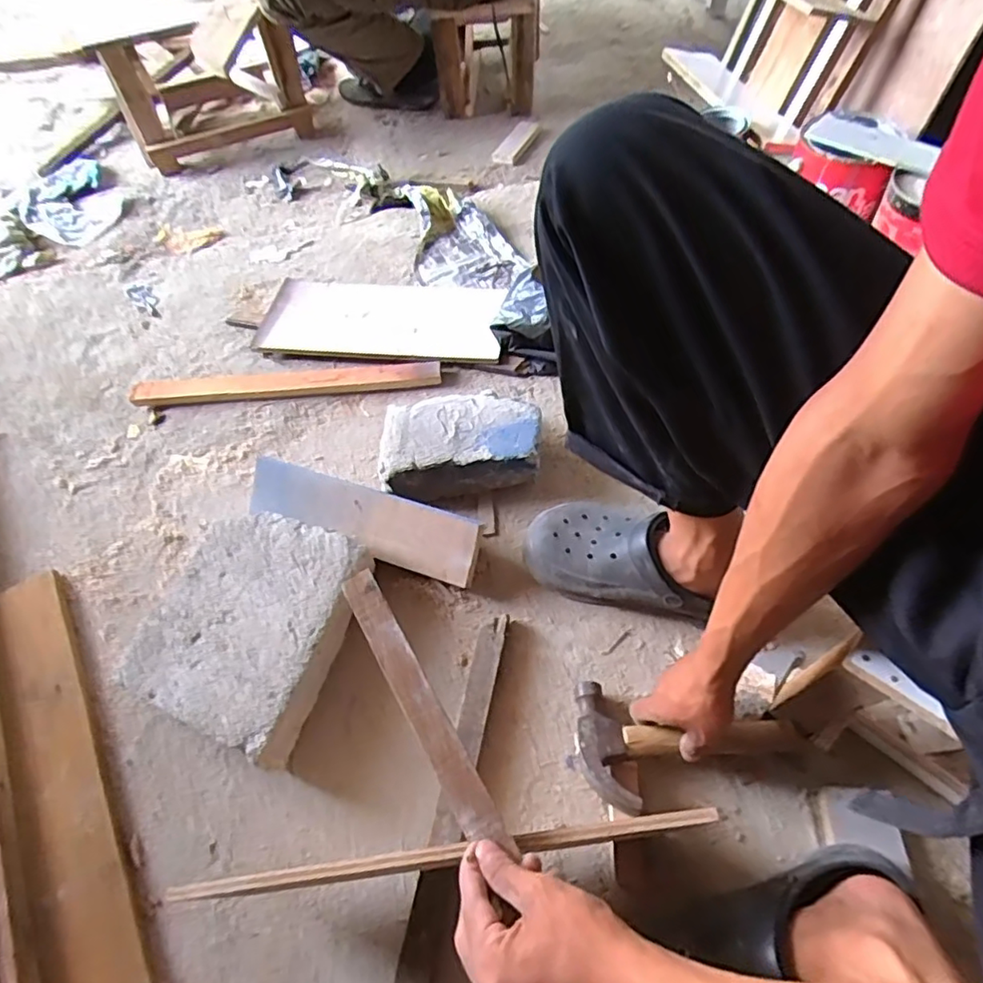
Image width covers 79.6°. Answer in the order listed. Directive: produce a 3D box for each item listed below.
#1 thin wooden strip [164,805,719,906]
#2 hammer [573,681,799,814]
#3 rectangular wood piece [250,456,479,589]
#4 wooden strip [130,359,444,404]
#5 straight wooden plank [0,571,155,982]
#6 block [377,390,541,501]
[{"bbox_3d":[-0.033,0.265,0.430,0.396,0.014,0.013,-8,58,-1],"label":"thin wooden strip"},{"bbox_3d":[0.195,0.243,0.592,0.214,0.032,0.119,-5,58,-4],"label":"hammer"},{"bbox_3d":[-0.166,0.033,0.731,0.315,0.017,0.083,17,98,15],"label":"rectangular wood piece"},{"bbox_3d":[-0.317,-0.166,0.911,0.472,0.026,0.040,-5,58,1],"label":"wooden strip"},{"bbox_3d":[-0.419,0.361,0.596,0.081,0.022,0.670,-29,61,-13],"label":"straight wooden plank"},{"bbox_3d":[-0.042,-0.058,0.786,0.205,0.091,0.109,-10,58,-2],"label":"block"}]

